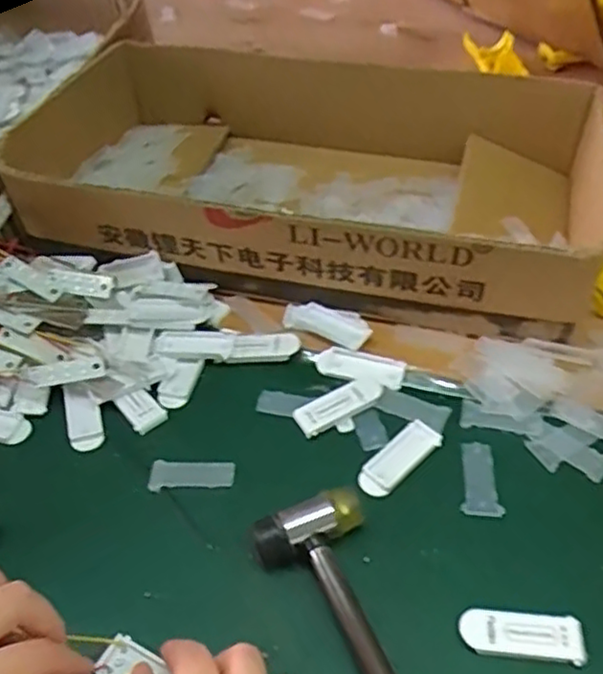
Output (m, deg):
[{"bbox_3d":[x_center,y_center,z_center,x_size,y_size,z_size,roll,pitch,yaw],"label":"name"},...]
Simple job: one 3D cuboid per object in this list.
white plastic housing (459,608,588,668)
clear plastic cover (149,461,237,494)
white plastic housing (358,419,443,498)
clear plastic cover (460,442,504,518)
[{"bbox_3d":[0.107,0.145,0.340,0.057,0.004,0.023,5,45,6],"label":"white plastic housing"},{"bbox_3d":[-0.064,0.080,0.410,0.048,0.005,0.019,-1,45,0],"label":"clear plastic cover"},{"bbox_3d":[0.058,0.071,0.413,0.059,0.004,0.021,-35,53,-29],"label":"white plastic housing"},{"bbox_3d":[0.103,0.082,0.406,0.022,0.004,0.048,3,45,4],"label":"clear plastic cover"}]

